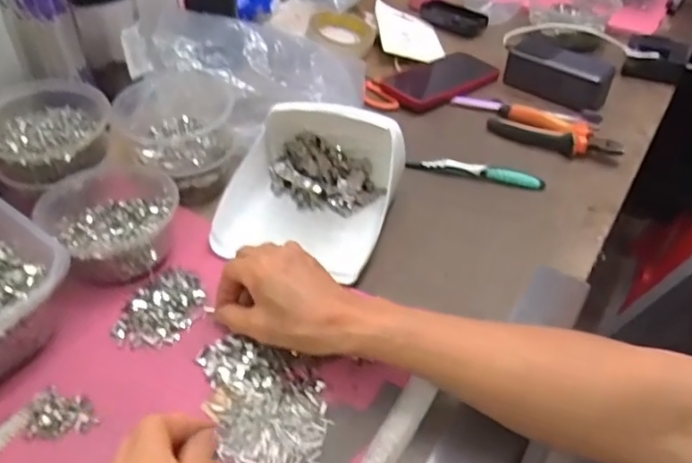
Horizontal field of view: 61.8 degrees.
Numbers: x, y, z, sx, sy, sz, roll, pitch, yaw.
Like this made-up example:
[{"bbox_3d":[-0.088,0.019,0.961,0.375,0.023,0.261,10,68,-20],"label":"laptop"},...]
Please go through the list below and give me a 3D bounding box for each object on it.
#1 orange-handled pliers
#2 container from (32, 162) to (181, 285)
[{"bbox_3d":[0.249,-0.119,0.689,0.150,0.018,0.063,20,45,21],"label":"orange-handled pliers"},{"bbox_3d":[-0.209,-0.012,0.524,0.110,0.047,0.130,-30,52,-30],"label":"container"}]

